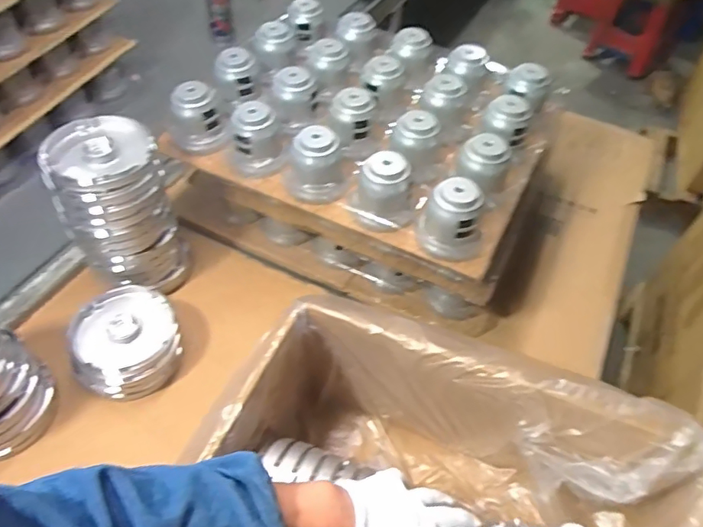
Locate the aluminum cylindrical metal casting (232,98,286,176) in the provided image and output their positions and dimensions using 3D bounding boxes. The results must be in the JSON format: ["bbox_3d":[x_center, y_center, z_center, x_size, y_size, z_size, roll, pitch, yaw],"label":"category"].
[{"bbox_3d":[-0.140,-0.186,0.776,0.072,0.093,0.069,2,50,-2],"label":"aluminum cylindrical metal casting"}]

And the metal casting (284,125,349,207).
[{"bbox_3d":[-0.050,-0.137,0.747,0.090,0.100,0.088,-1,50,-5],"label":"metal casting"}]

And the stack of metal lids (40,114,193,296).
[{"bbox_3d":[-0.342,-0.074,0.782,0.144,0.234,0.149,-22,55,-20],"label":"stack of metal lids"}]

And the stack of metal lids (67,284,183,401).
[{"bbox_3d":[-0.322,0.113,0.756,0.137,0.081,0.146,-16,53,-16],"label":"stack of metal lids"}]

